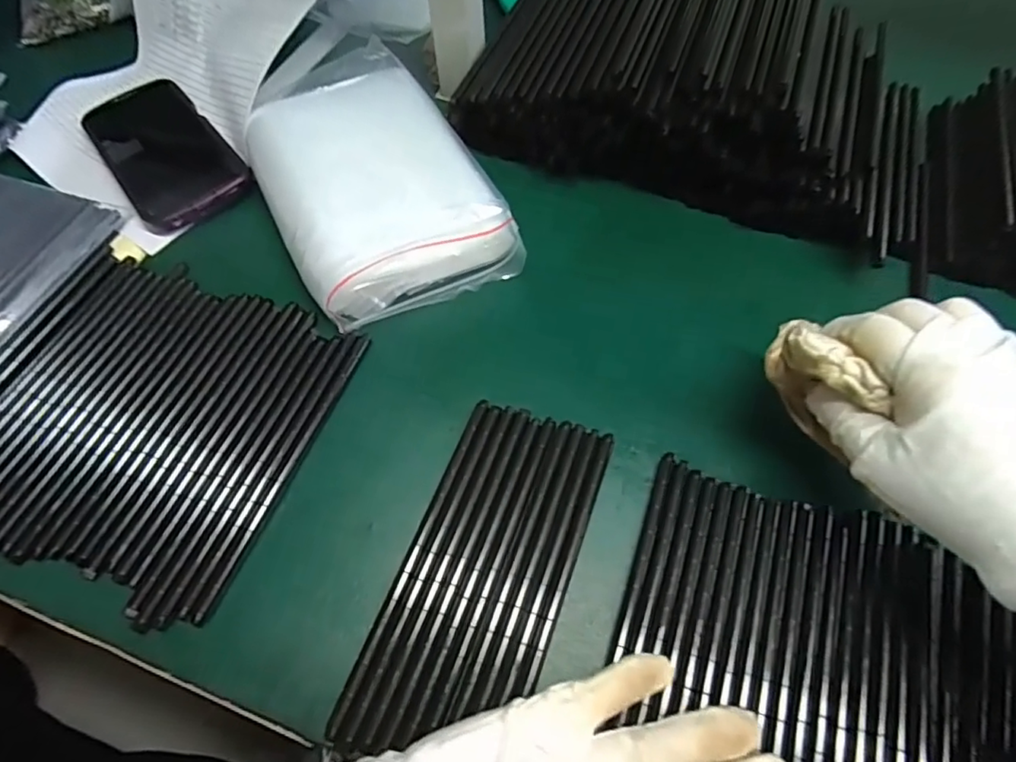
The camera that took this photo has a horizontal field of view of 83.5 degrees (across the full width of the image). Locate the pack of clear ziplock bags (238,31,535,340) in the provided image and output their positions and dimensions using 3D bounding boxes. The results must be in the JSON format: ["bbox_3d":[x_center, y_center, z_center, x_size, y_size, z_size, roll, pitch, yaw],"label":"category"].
[{"bbox_3d":[-0.101,-0.146,0.398,0.132,0.044,0.232,-24,61,-13],"label":"pack of clear ziplock bags"}]

